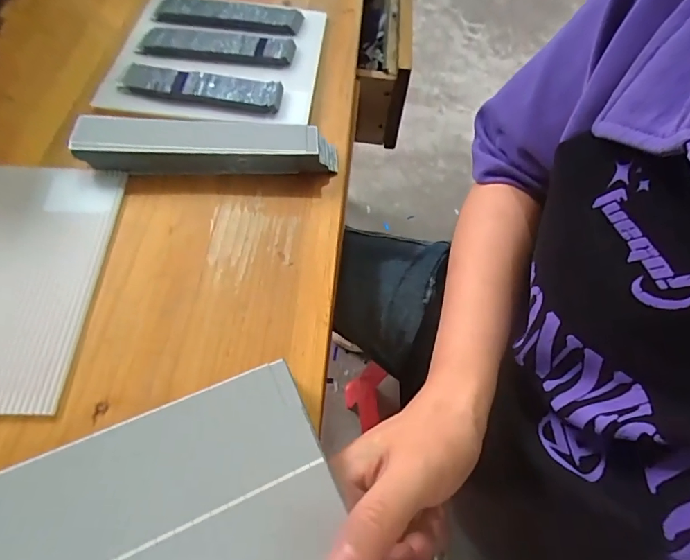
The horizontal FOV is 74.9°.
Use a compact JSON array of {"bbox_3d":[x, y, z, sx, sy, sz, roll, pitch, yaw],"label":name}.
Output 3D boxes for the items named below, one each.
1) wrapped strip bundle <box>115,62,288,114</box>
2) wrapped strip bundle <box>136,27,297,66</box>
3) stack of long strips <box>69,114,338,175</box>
[{"bbox_3d":[-0.109,-0.146,0.342,0.120,0.009,0.031,8,59,-1],"label":"wrapped strip bundle"},{"bbox_3d":[-0.104,-0.193,0.370,0.122,0.007,0.032,6,59,-2],"label":"wrapped strip bundle"},{"bbox_3d":[-0.090,-0.090,0.306,0.165,0.022,0.031,0,59,-6],"label":"stack of long strips"}]

